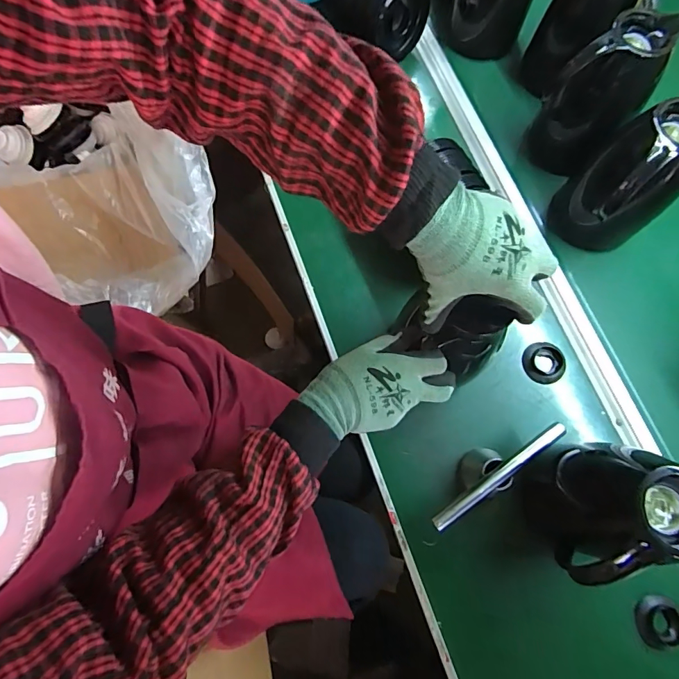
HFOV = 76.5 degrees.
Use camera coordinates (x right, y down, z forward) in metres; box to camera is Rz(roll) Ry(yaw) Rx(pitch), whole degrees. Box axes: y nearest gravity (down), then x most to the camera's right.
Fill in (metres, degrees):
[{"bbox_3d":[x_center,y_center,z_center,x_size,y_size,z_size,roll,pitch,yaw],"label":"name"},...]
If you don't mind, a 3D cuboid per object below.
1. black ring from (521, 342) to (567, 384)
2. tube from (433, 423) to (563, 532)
[{"bbox_3d":[0.293,0.034,0.619,0.054,0.013,0.059,0,75,0],"label":"black ring"},{"bbox_3d":[0.195,0.164,0.523,0.198,0.011,0.018,-34,77,-8],"label":"tube"}]

